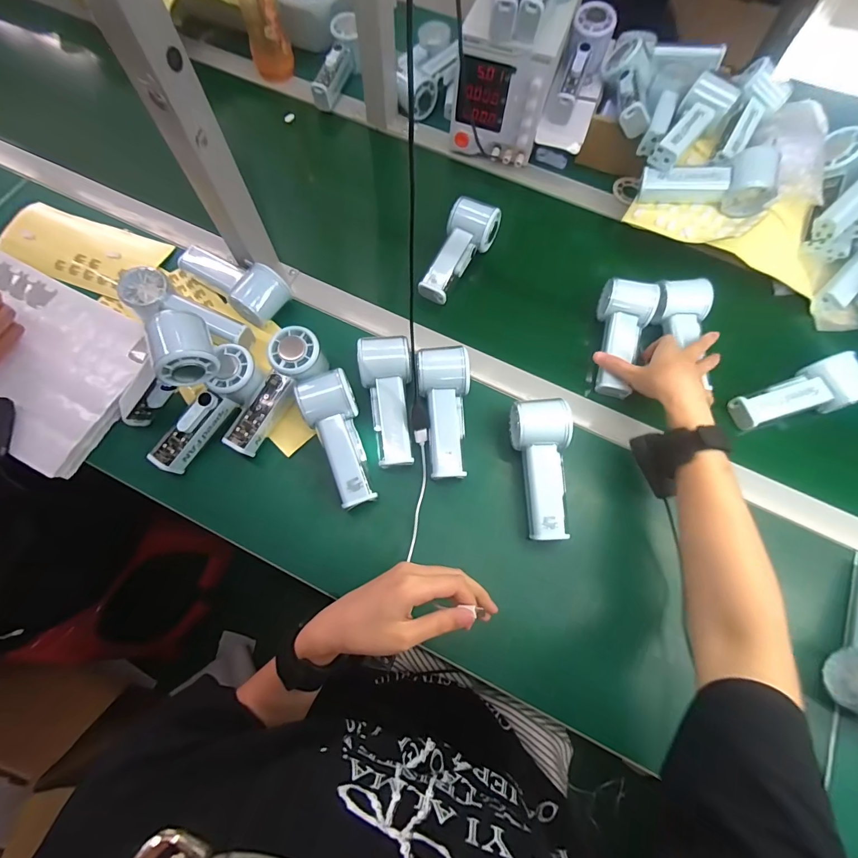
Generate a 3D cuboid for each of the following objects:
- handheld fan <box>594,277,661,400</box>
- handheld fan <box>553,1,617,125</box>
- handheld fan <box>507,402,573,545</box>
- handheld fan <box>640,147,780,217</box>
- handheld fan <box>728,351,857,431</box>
[{"bbox_3d":[0.242,-0.114,0.508,0.062,0.041,0.146,13,87,3],"label":"handheld fan"},{"bbox_3d":[0.214,-0.514,0.571,0.056,0.064,0.158,21,91,6],"label":"handheld fan"},{"bbox_3d":[0.124,0.043,0.442,0.060,0.041,0.149,-1,83,-2],"label":"handheld fan"},{"bbox_3d":[0.359,-0.324,0.521,0.153,0.046,0.078,8,69,15],"label":"handheld fan"},{"bbox_3d":[0.438,-0.039,0.478,0.134,0.057,0.058,-16,71,-7],"label":"handheld fan"}]

